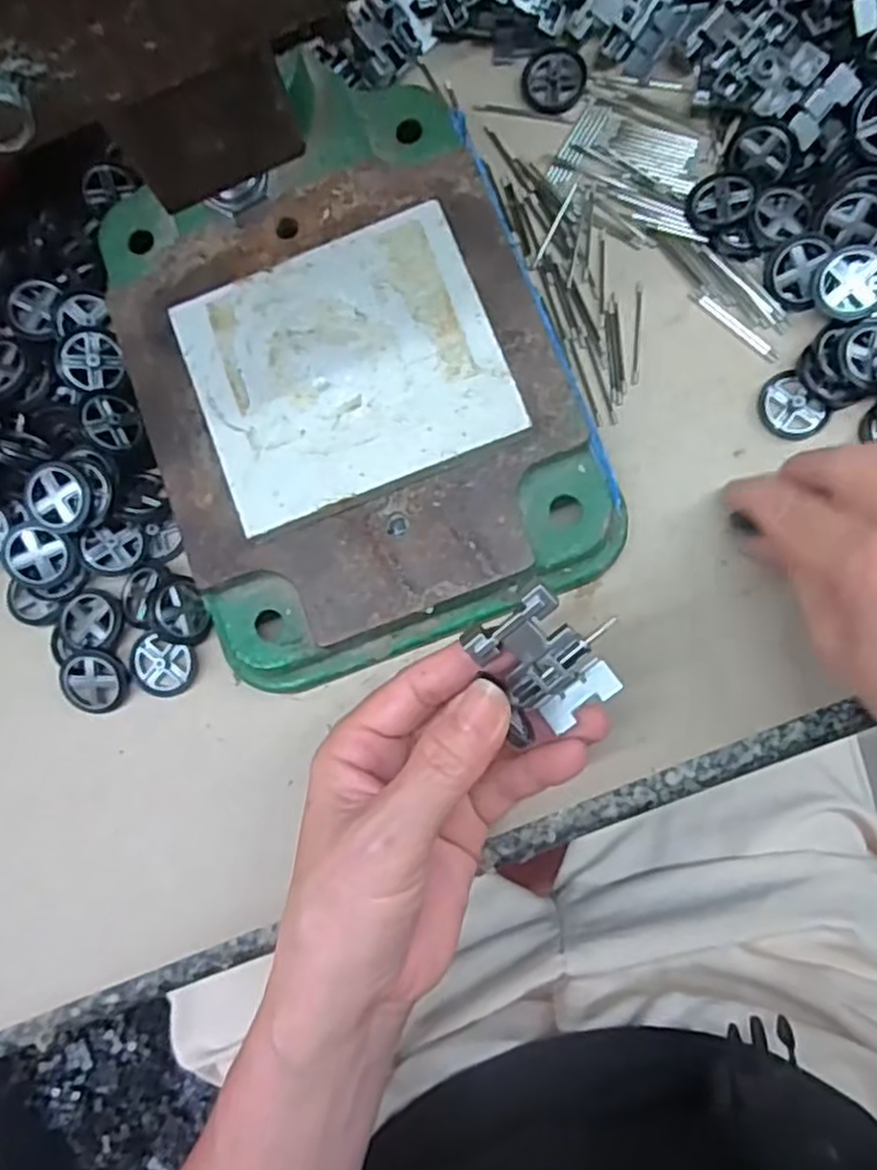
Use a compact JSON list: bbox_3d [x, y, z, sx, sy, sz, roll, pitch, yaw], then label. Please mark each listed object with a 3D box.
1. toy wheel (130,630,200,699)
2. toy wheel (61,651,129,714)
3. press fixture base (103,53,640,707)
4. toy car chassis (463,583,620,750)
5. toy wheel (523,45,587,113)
[{"bbox_3d":[-0.114,0.034,0.306,0.027,0.004,0.024,23,85,7],"label":"toy wheel"},{"bbox_3d":[-0.141,0.039,0.306,0.027,0.007,0.024,9,83,6],"label":"toy wheel"},{"bbox_3d":[-0.036,-0.088,0.290,0.160,0.046,0.223,-19,81,2],"label":"press fixture base"},{"bbox_3d":[0.035,0.024,0.238,0.041,0.019,0.041,-36,84,1],"label":"toy car chassis"},{"bbox_3d":[0.051,-0.222,0.327,0.027,0.004,0.030,7,83,6],"label":"toy wheel"}]

